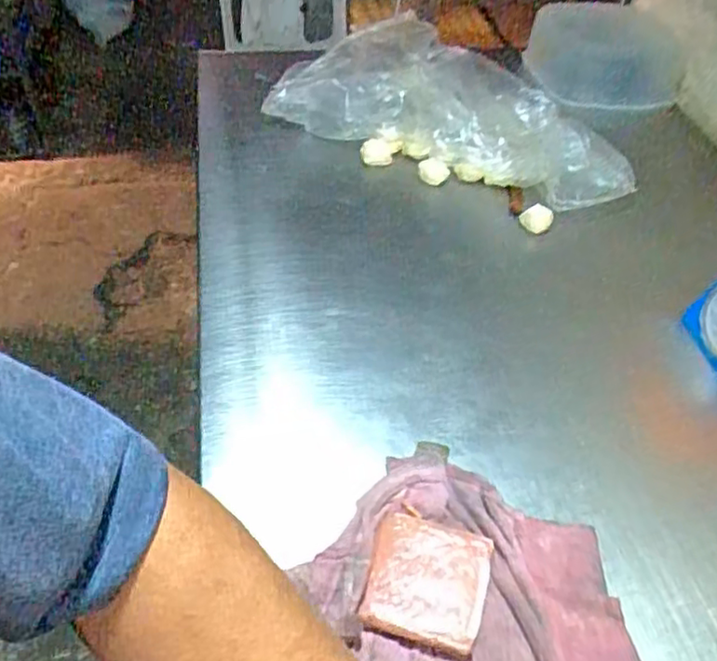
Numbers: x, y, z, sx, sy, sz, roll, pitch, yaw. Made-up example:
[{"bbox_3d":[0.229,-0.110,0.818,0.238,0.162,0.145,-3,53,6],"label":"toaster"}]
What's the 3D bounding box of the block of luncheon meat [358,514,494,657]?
[{"bbox_3d":[0.059,0.217,0.571,0.100,0.026,0.104,15,48,9],"label":"block of luncheon meat"}]

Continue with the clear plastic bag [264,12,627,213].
[{"bbox_3d":[0.141,-0.335,1.027,0.571,0.156,0.177,19,49,12],"label":"clear plastic bag"}]

